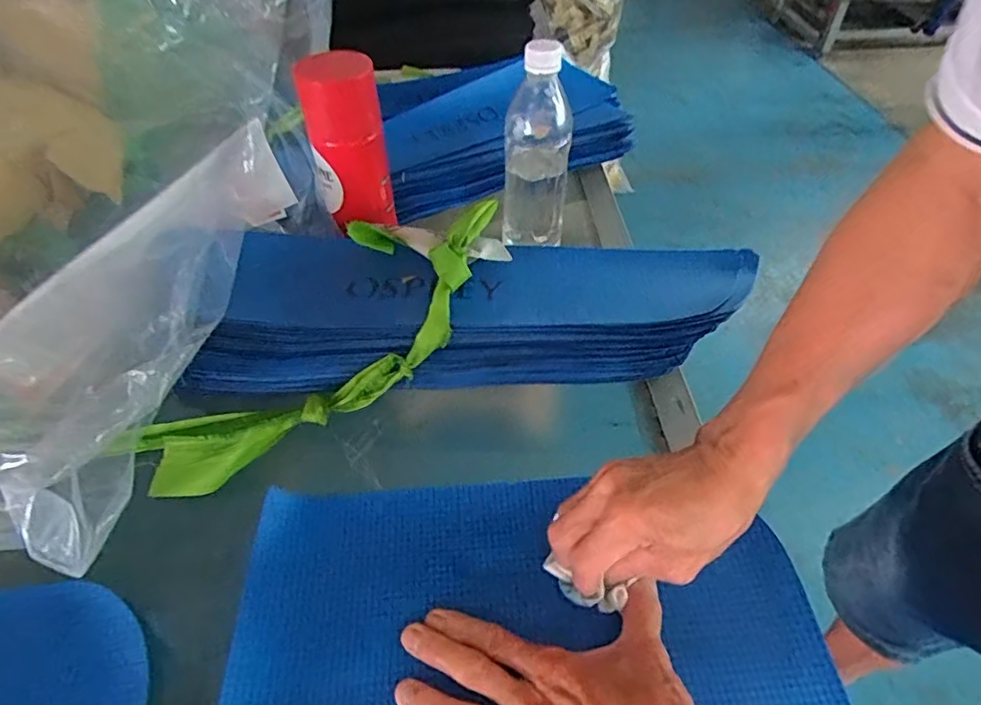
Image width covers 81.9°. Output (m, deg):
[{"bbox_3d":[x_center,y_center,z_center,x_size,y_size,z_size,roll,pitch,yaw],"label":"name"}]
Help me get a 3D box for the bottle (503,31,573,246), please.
[{"bbox_3d":[0.042,-0.190,0.522,0.058,0.185,0.062,2,47,4],"label":"bottle"}]

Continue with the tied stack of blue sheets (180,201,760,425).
[{"bbox_3d":[-0.017,-0.039,0.474,0.464,0.092,0.149,-5,47,-2],"label":"tied stack of blue sheets"}]

